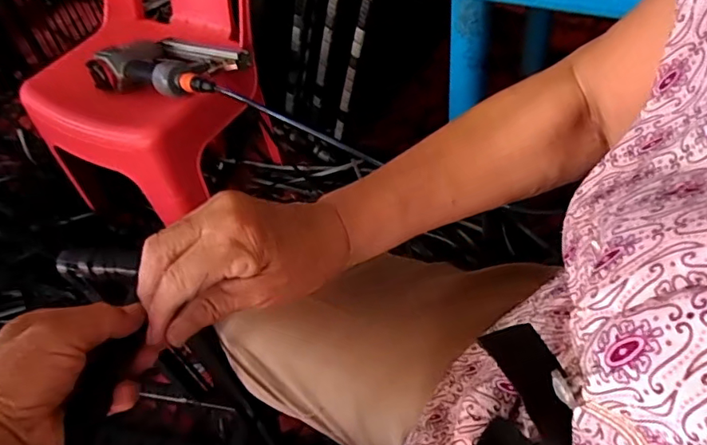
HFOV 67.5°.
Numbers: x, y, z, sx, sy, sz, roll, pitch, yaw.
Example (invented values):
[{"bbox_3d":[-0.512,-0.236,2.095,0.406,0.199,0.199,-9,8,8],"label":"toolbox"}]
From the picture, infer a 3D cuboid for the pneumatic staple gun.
[{"bbox_3d":[-0.286,-0.260,0.840,0.272,0.053,0.139,21,54,21],"label":"pneumatic staple gun"}]

